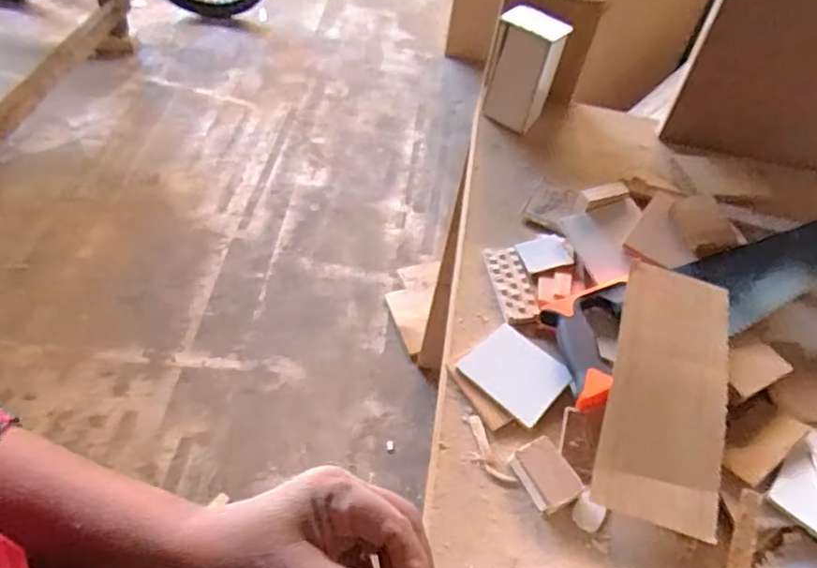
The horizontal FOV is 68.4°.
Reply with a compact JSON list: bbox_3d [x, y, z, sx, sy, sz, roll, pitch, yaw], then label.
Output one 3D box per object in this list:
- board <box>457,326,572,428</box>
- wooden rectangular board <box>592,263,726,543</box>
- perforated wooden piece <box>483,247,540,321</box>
[{"bbox_3d":[0.103,0.086,0.586,0.090,0.008,0.076,38,58,22],"label":"board"},{"bbox_3d":[0.237,0.093,0.550,0.096,0.010,0.241,14,62,11],"label":"wooden rectangular board"},{"bbox_3d":[0.112,-0.002,0.654,0.041,0.008,0.093,-7,53,-11],"label":"perforated wooden piece"}]

